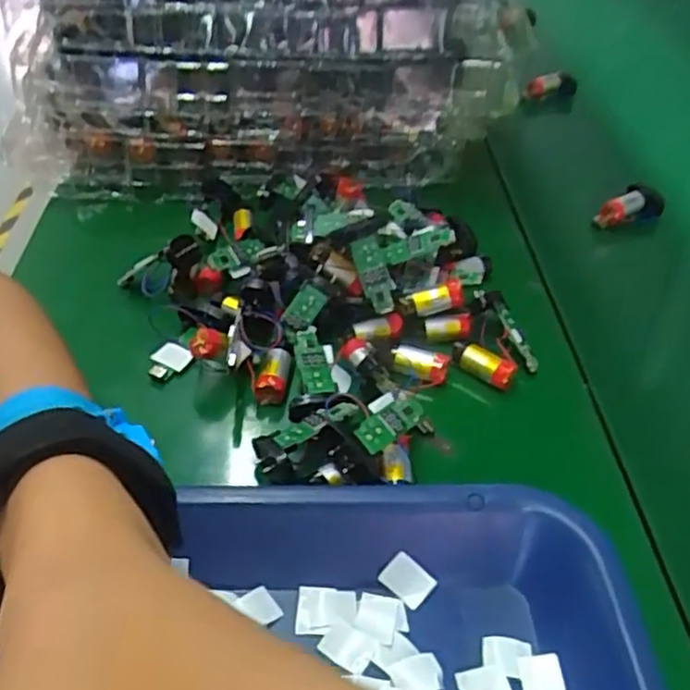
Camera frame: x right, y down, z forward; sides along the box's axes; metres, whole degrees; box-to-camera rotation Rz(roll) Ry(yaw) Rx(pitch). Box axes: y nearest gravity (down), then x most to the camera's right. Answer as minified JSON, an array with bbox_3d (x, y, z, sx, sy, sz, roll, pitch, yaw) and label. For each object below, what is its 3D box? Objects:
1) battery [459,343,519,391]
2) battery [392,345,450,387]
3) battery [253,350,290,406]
[{"bbox_3d":[0.079,0.012,0.387,0.029,0.016,0.014,21,46,22],"label":"battery"},{"bbox_3d":[0.041,0.010,0.386,0.030,0.015,0.011,16,44,17],"label":"battery"},{"bbox_3d":[-0.038,0.017,0.376,0.015,0.017,0.027,3,42,4],"label":"battery"}]

